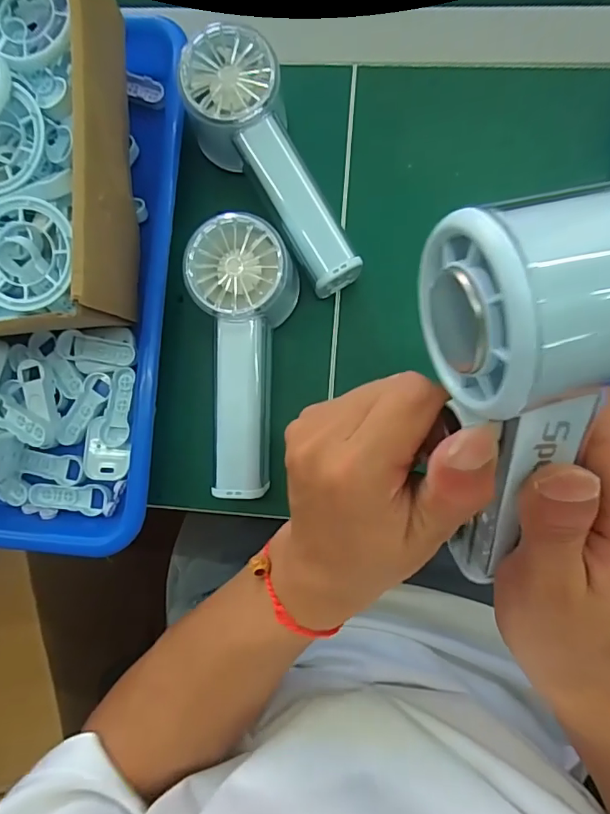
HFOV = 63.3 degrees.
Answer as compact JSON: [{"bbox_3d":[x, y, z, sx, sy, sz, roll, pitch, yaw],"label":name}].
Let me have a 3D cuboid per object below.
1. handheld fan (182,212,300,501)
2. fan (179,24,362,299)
[{"bbox_3d":[-0.037,-0.025,0.277,0.055,0.045,0.151,2,85,6],"label":"handheld fan"},{"bbox_3d":[-0.019,-0.133,0.286,0.055,0.055,0.148,-25,83,3],"label":"fan"}]

